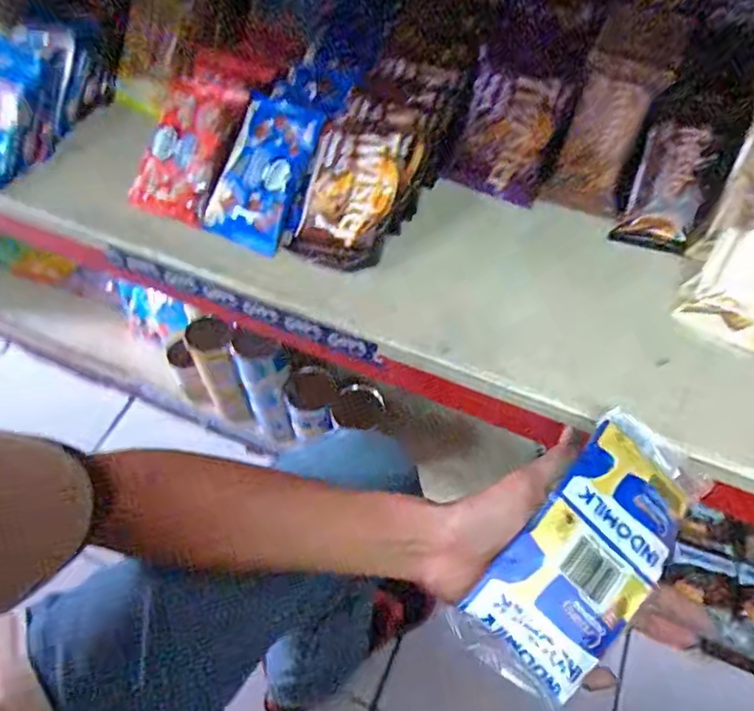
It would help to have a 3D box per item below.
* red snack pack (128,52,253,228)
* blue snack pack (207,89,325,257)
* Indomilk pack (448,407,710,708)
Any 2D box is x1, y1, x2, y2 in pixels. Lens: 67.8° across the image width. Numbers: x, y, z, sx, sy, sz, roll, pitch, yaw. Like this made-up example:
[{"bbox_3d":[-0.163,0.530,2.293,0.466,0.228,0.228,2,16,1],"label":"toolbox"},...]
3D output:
[{"bbox_3d":[-0.196,-0.231,0.593,0.086,0.028,0.180,18,83,12],"label":"red snack pack"},{"bbox_3d":[-0.113,-0.187,0.569,0.091,0.023,0.156,20,94,14],"label":"blue snack pack"},{"bbox_3d":[0.140,0.120,0.361,0.077,0.037,0.199,39,65,24],"label":"Indomilk pack"}]

